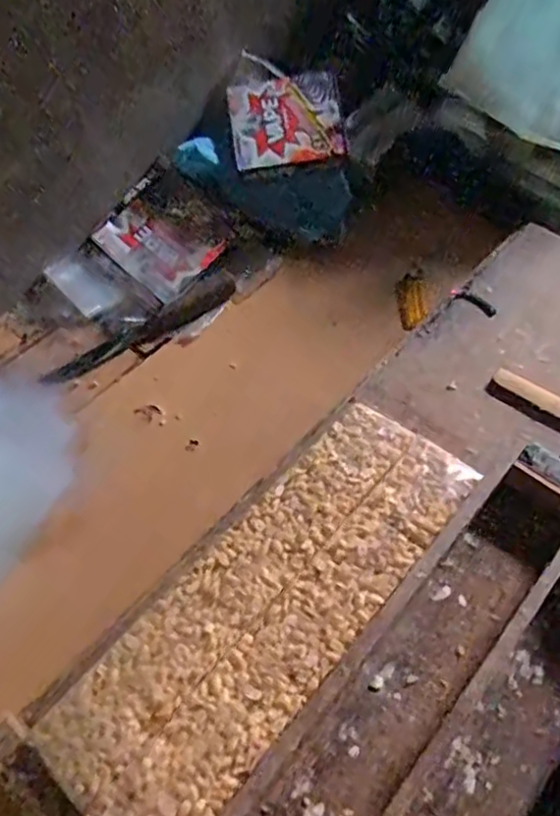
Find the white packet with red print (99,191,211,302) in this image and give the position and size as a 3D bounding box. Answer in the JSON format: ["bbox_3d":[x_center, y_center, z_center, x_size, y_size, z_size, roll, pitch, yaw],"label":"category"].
[{"bbox_3d":[-0.145,-0.224,0.779,0.141,0.026,0.137,41,80,8],"label":"white packet with red print"}]

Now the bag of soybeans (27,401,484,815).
[{"bbox_3d":[-0.001,0.147,0.478,0.126,0.050,0.365,37,67,21],"label":"bag of soybeans"}]

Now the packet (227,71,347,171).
[{"bbox_3d":[0.007,-0.365,0.774,0.135,0.022,0.132,-7,76,-2],"label":"packet"}]

